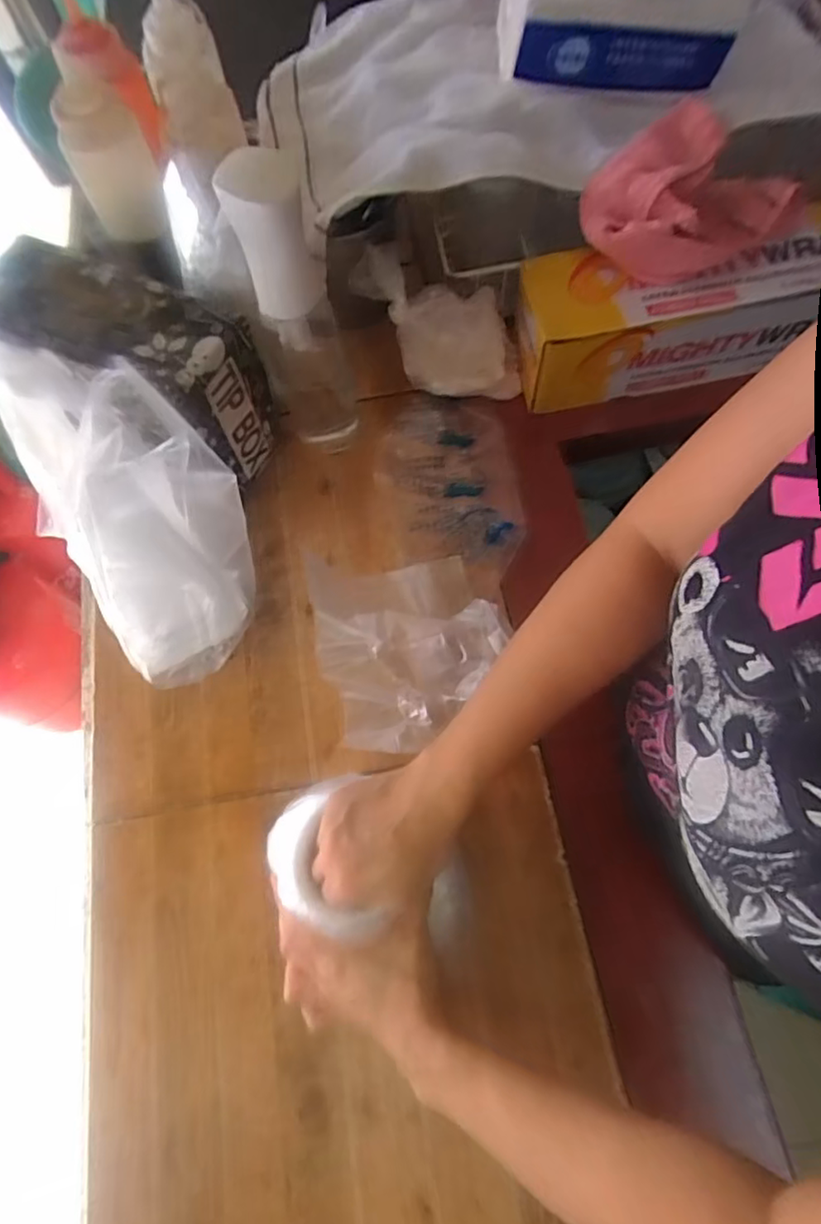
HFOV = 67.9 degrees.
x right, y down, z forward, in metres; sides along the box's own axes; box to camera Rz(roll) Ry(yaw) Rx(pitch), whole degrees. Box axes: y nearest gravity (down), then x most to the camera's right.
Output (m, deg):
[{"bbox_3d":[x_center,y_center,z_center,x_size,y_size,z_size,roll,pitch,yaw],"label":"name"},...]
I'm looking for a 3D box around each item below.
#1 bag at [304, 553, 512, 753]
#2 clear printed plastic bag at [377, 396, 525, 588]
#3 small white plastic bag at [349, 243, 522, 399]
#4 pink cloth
[{"bbox_3d":[-0.001,0.021,0.540,0.156,0.075,0.180,-12,69,-2],"label":"bag"},{"bbox_3d":[0.038,-0.134,0.632,0.136,0.009,0.212,-9,69,0],"label":"clear printed plastic bag"},{"bbox_3d":[0.031,-0.288,0.626,0.203,0.094,0.079,30,70,-20],"label":"small white plastic bag"},{"bbox_3d":[0.258,-0.384,0.564,0.179,0.065,0.131,-34,71,-10],"label":"pink cloth"}]

